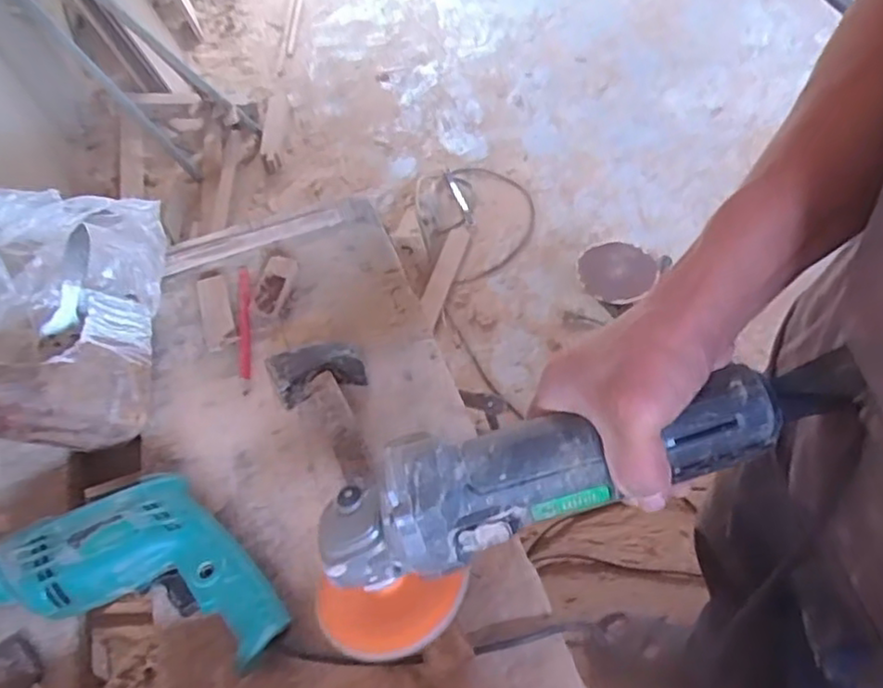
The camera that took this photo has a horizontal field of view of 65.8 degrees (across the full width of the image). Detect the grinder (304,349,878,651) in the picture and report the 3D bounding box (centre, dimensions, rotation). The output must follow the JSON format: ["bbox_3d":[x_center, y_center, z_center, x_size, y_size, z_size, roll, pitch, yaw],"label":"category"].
[{"bbox_3d":[0.066,0.078,0.379,0.318,0.083,0.080,-24,54,7],"label":"grinder"}]

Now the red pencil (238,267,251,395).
[{"bbox_3d":[-0.211,-0.024,0.735,0.013,0.008,0.182,-12,53,-3],"label":"red pencil"}]

